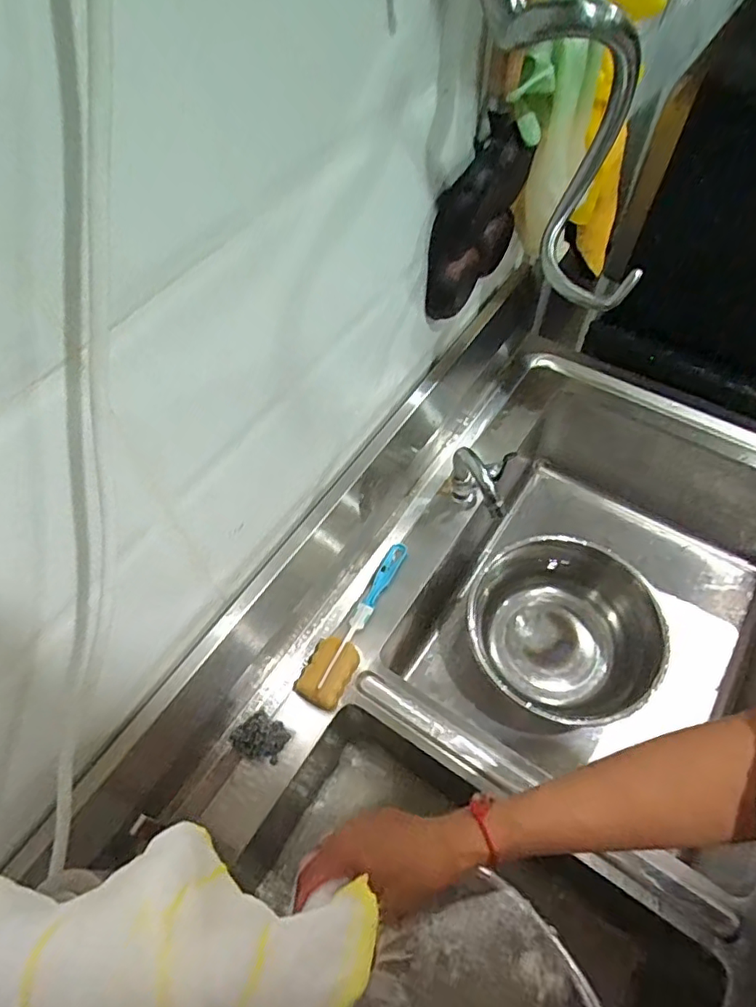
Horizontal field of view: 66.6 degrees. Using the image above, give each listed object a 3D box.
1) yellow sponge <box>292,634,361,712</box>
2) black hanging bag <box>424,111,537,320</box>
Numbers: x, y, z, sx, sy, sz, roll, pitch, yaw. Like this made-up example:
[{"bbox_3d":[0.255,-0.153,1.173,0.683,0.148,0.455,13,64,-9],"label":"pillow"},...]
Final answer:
[{"bbox_3d":[-0.054,0.185,0.639,0.052,0.018,0.076,21,60,14],"label":"yellow sponge"},{"bbox_3d":[0.107,-0.300,0.613,0.037,0.186,0.148,34,64,21],"label":"black hanging bag"}]

